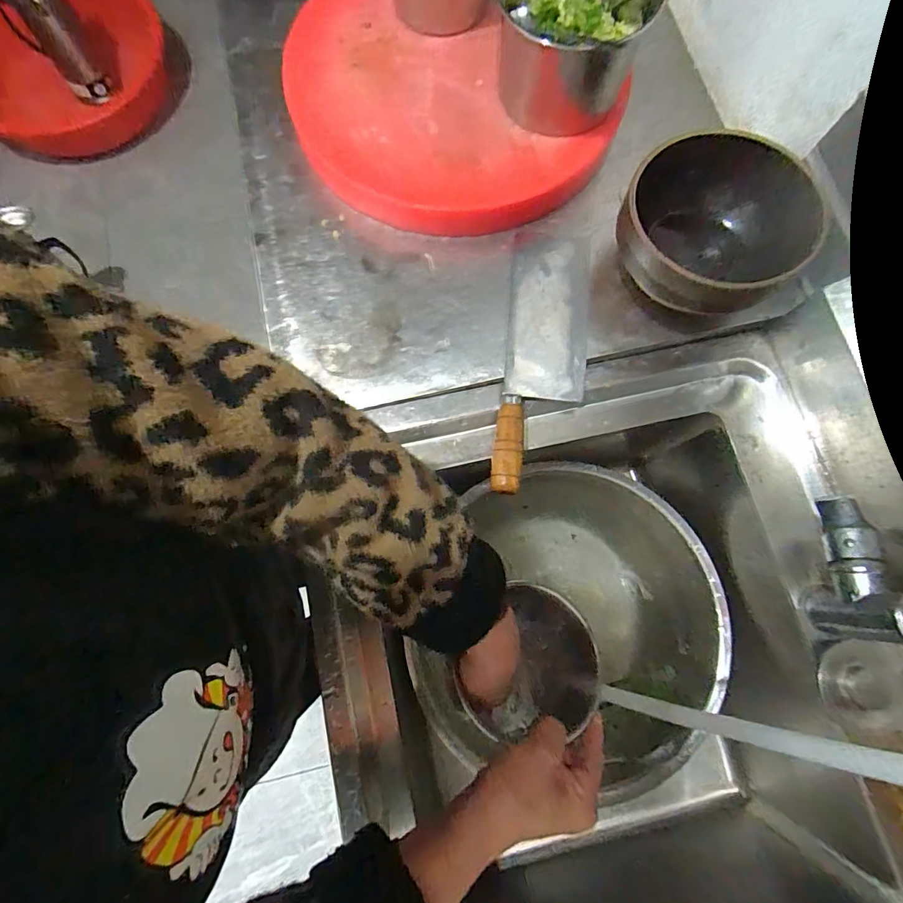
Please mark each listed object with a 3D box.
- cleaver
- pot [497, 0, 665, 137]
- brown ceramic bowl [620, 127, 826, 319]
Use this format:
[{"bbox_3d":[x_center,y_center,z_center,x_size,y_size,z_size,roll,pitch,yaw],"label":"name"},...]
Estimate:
[{"bbox_3d":[0.101,-0.104,0.496,0.090,0.027,0.301,7,78,0],"label":"cleaver"},{"bbox_3d":[0.125,-0.444,0.486,0.156,0.116,0.148,0,78,-1],"label":"pot"},{"bbox_3d":[0.264,-0.225,0.479,0.172,0.105,0.175,0,78,-1],"label":"brown ceramic bowl"}]

